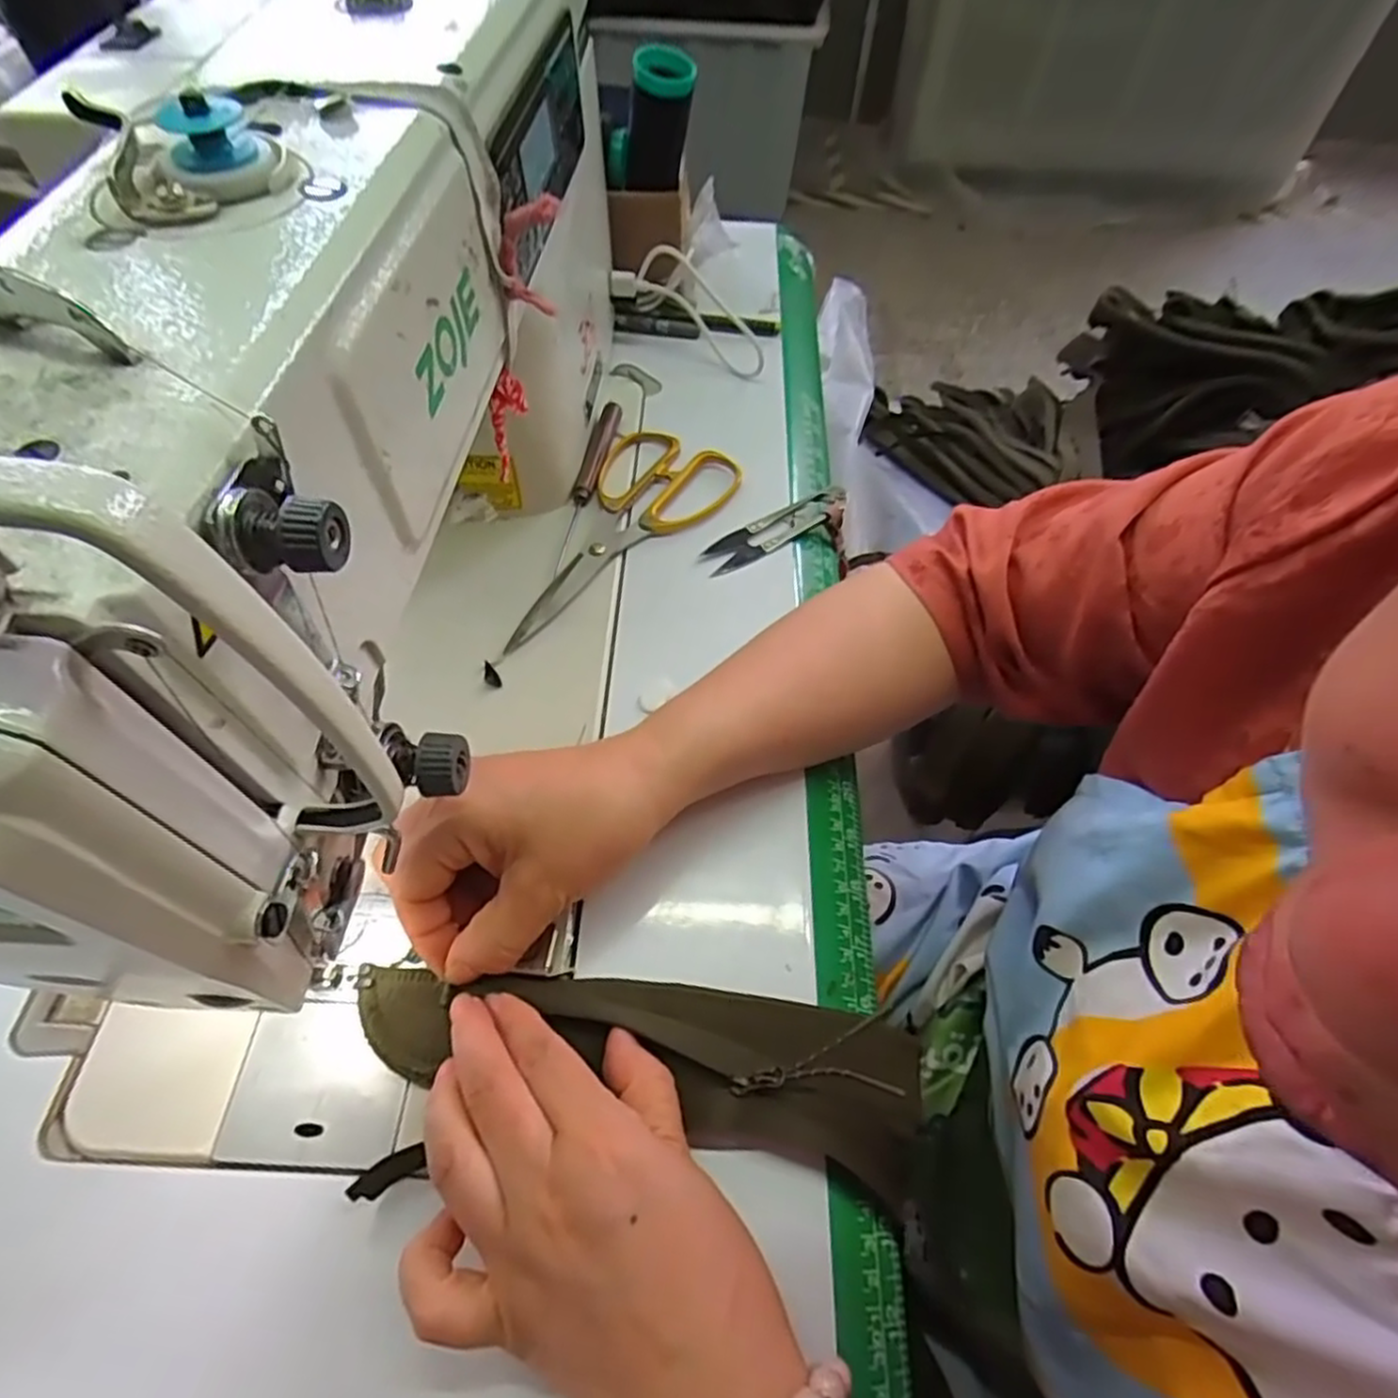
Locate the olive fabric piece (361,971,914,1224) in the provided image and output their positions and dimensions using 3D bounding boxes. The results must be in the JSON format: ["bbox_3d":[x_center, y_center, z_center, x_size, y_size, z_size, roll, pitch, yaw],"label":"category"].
[{"bbox_3d":[-0.022,0.129,0.274,0.212,0.029,0.054,10,57,4],"label":"olive fabric piece"}]

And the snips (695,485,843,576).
[{"bbox_3d":[0.047,-0.101,0.437,0.098,0.008,0.022,-29,62,-20],"label":"snips"}]

